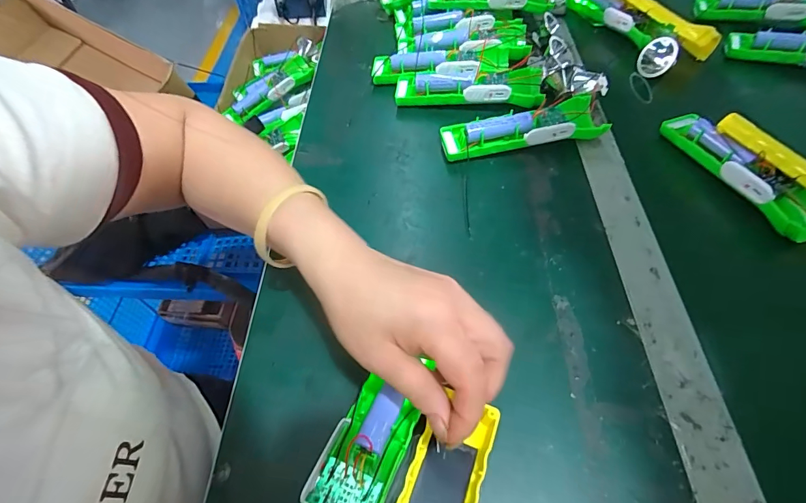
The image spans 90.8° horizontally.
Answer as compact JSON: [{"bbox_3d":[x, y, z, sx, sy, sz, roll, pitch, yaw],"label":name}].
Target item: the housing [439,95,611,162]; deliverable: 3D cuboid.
[{"bbox_3d":[0.119,-0.125,0.410,0.158,0.032,0.044,-8,55,-2],"label":"housing"}]

